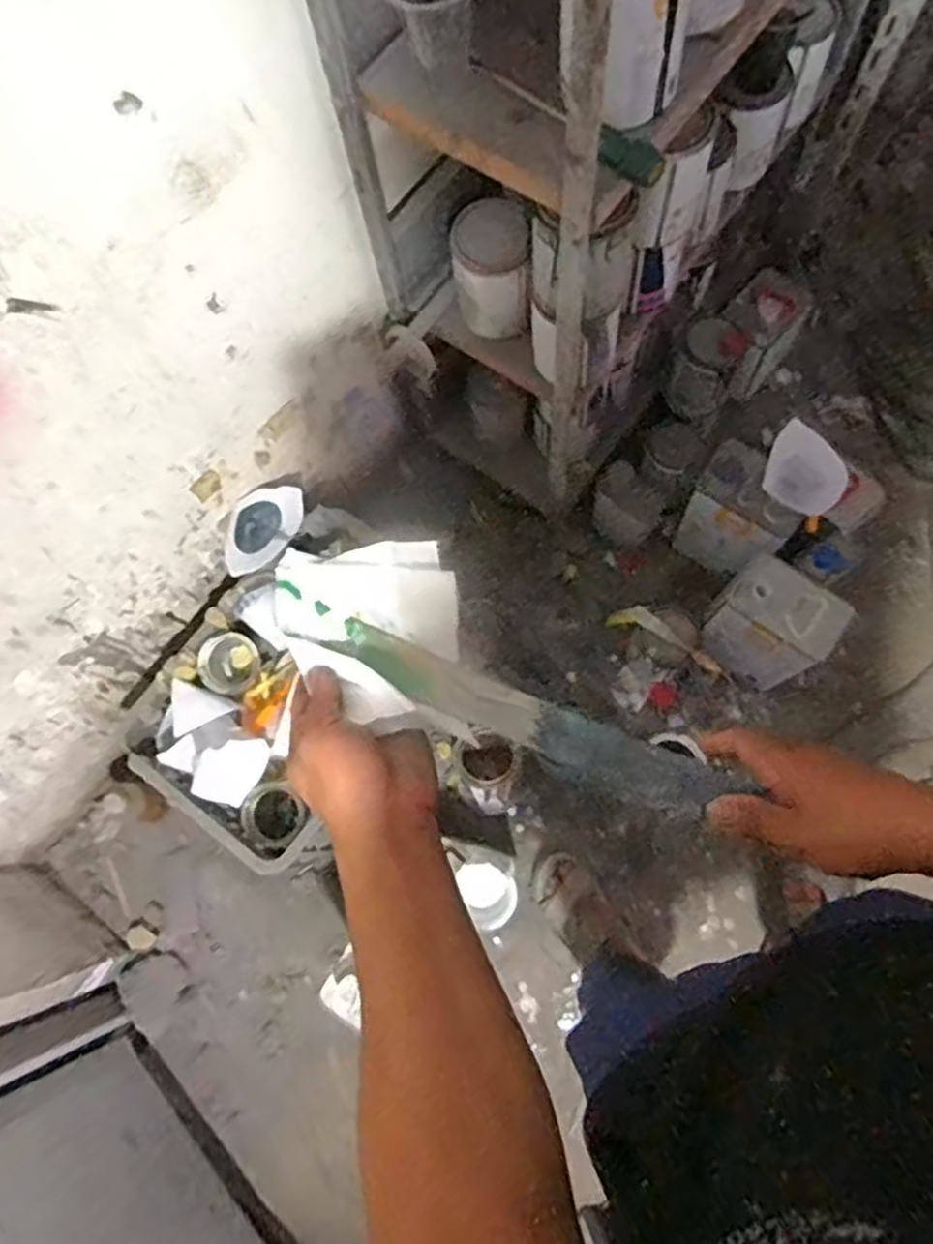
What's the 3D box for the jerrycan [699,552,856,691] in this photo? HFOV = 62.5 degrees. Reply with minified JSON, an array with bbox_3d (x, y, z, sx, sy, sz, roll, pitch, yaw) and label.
[{"bbox_3d":[0.490,0.009,1.246,0.175,0.267,0.121,35,80,13],"label":"jerrycan"}]

